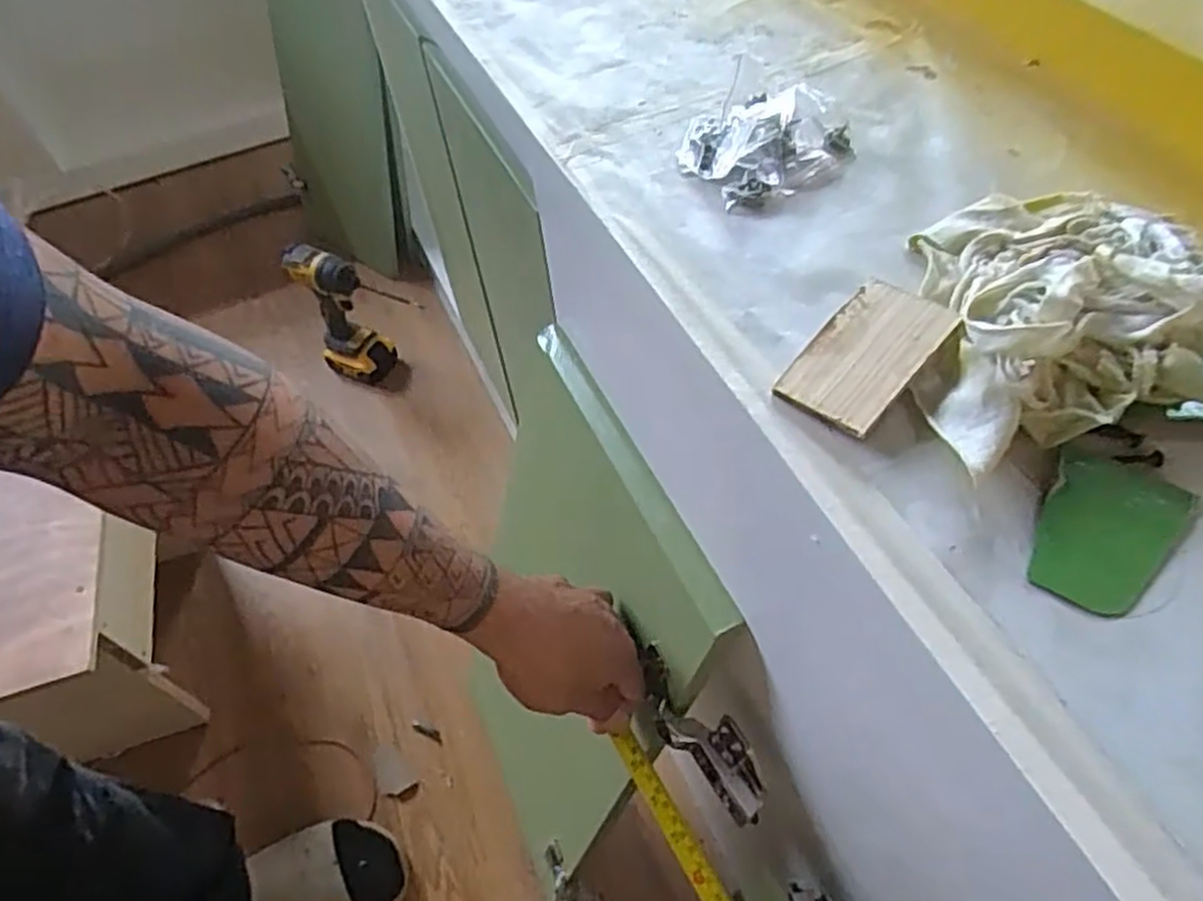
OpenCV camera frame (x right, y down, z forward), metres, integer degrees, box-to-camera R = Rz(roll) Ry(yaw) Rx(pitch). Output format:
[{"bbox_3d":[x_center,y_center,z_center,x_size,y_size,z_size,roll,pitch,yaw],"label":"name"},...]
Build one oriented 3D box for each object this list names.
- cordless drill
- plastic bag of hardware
[{"bbox_3d":[-0.420,-0.222,1.326,0.185,0.264,0.066,6,54,10],"label":"cordless drill"},{"bbox_3d":[0.092,-0.181,0.441,0.088,0.026,0.079,-26,55,-14],"label":"plastic bag of hardware"}]

